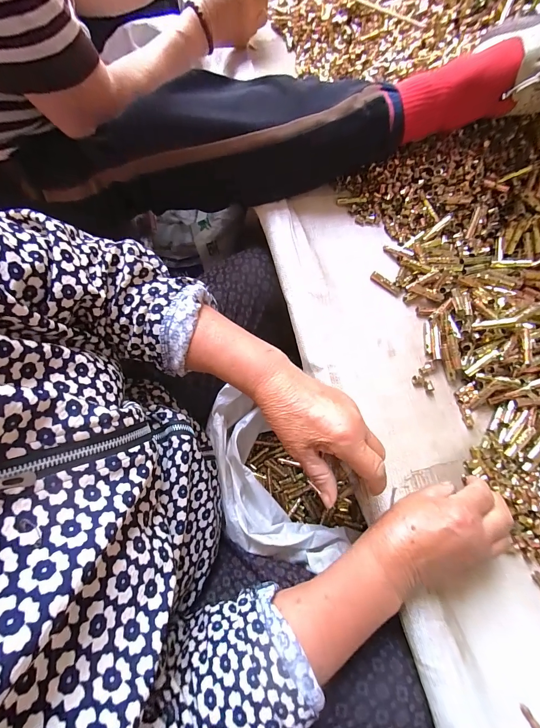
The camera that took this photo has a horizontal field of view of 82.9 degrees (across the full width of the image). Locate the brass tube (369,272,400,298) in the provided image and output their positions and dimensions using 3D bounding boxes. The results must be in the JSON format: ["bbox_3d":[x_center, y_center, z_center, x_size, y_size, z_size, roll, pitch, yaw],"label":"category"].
[{"bbox_3d":[0.147,-0.102,0.387,0.043,0.007,0.010,37,79,10],"label":"brass tube"}]

